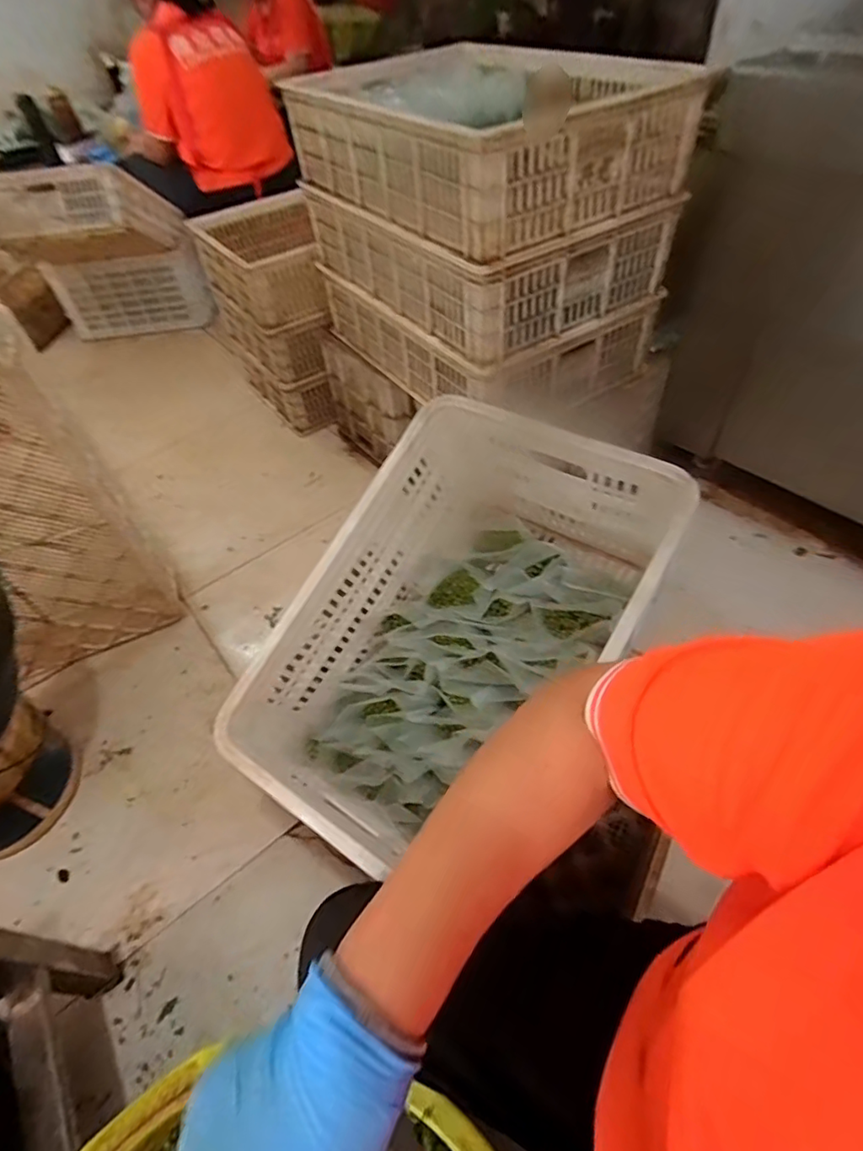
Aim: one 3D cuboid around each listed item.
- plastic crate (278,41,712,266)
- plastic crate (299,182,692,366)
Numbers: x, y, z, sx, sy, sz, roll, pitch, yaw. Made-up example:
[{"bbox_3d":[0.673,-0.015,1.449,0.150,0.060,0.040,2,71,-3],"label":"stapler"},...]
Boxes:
[{"bbox_3d":[0.060,-0.796,0.984,0.455,0.159,0.708,-30,54,-19],"label":"plastic crate"},{"bbox_3d":[0.081,-0.678,1.099,0.437,0.156,0.629,-30,54,-19],"label":"plastic crate"}]

